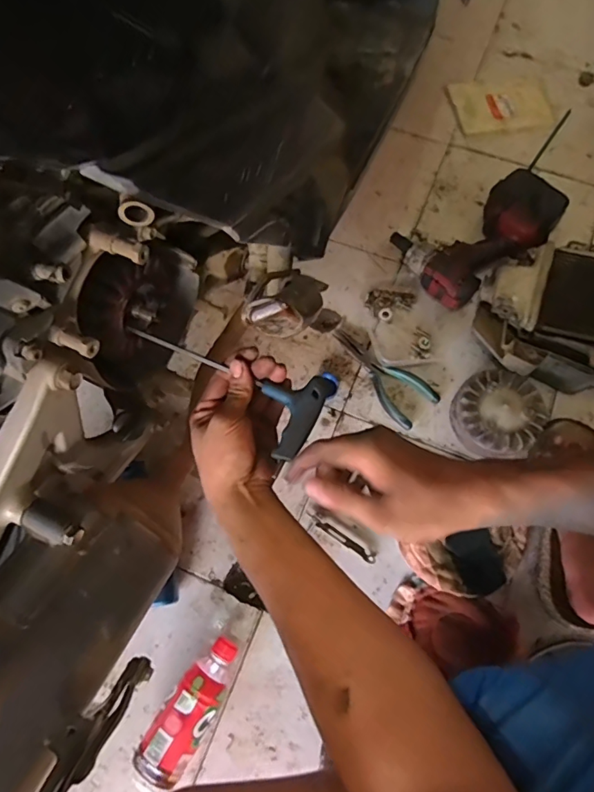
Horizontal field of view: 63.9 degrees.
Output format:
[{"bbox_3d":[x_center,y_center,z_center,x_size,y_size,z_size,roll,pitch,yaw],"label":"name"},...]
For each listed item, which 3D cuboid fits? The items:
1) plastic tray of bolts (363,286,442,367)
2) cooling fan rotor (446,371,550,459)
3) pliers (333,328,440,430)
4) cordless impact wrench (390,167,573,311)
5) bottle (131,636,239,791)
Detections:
[{"bbox_3d":[0.170,-0.116,0.764,0.107,0.026,0.152,-8,69,-2],"label":"plastic tray of bolts"},{"bbox_3d":[0.292,0.028,0.699,0.121,0.057,0.121,0,69,0],"label":"cooling fan rotor"},{"bbox_3d":[0.127,-0.039,0.742,0.077,0.014,0.190,-40,74,-13],"label":"pliers"},{"bbox_3d":[0.306,-0.271,0.808,0.270,0.090,0.171,-35,73,-12],"label":"cordless impact wrench"},{"bbox_3d":[-0.125,0.371,0.569,0.058,0.062,0.161,31,72,11],"label":"bottle"}]

